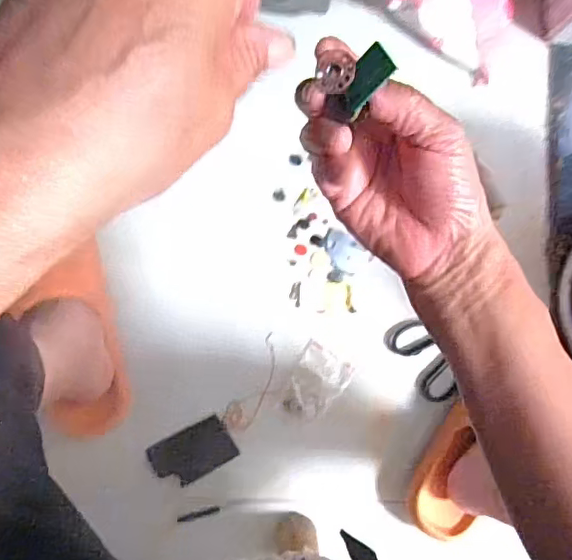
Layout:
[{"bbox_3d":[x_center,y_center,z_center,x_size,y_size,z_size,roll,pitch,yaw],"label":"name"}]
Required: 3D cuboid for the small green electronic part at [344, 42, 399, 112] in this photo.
[{"bbox_3d":[0.037,-0.093,0.258,0.004,0.027,0.019,12,47,-42],"label":"small green electronic part"}]

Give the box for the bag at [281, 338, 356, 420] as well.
[{"bbox_3d":[0.034,0.116,0.627,0.060,0.013,0.077,35,82,-2],"label":"bag"}]

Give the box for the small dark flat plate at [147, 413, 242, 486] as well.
[{"bbox_3d":[-0.100,0.187,0.606,0.085,0.008,0.053,-28,88,-8],"label":"small dark flat plate"}]

